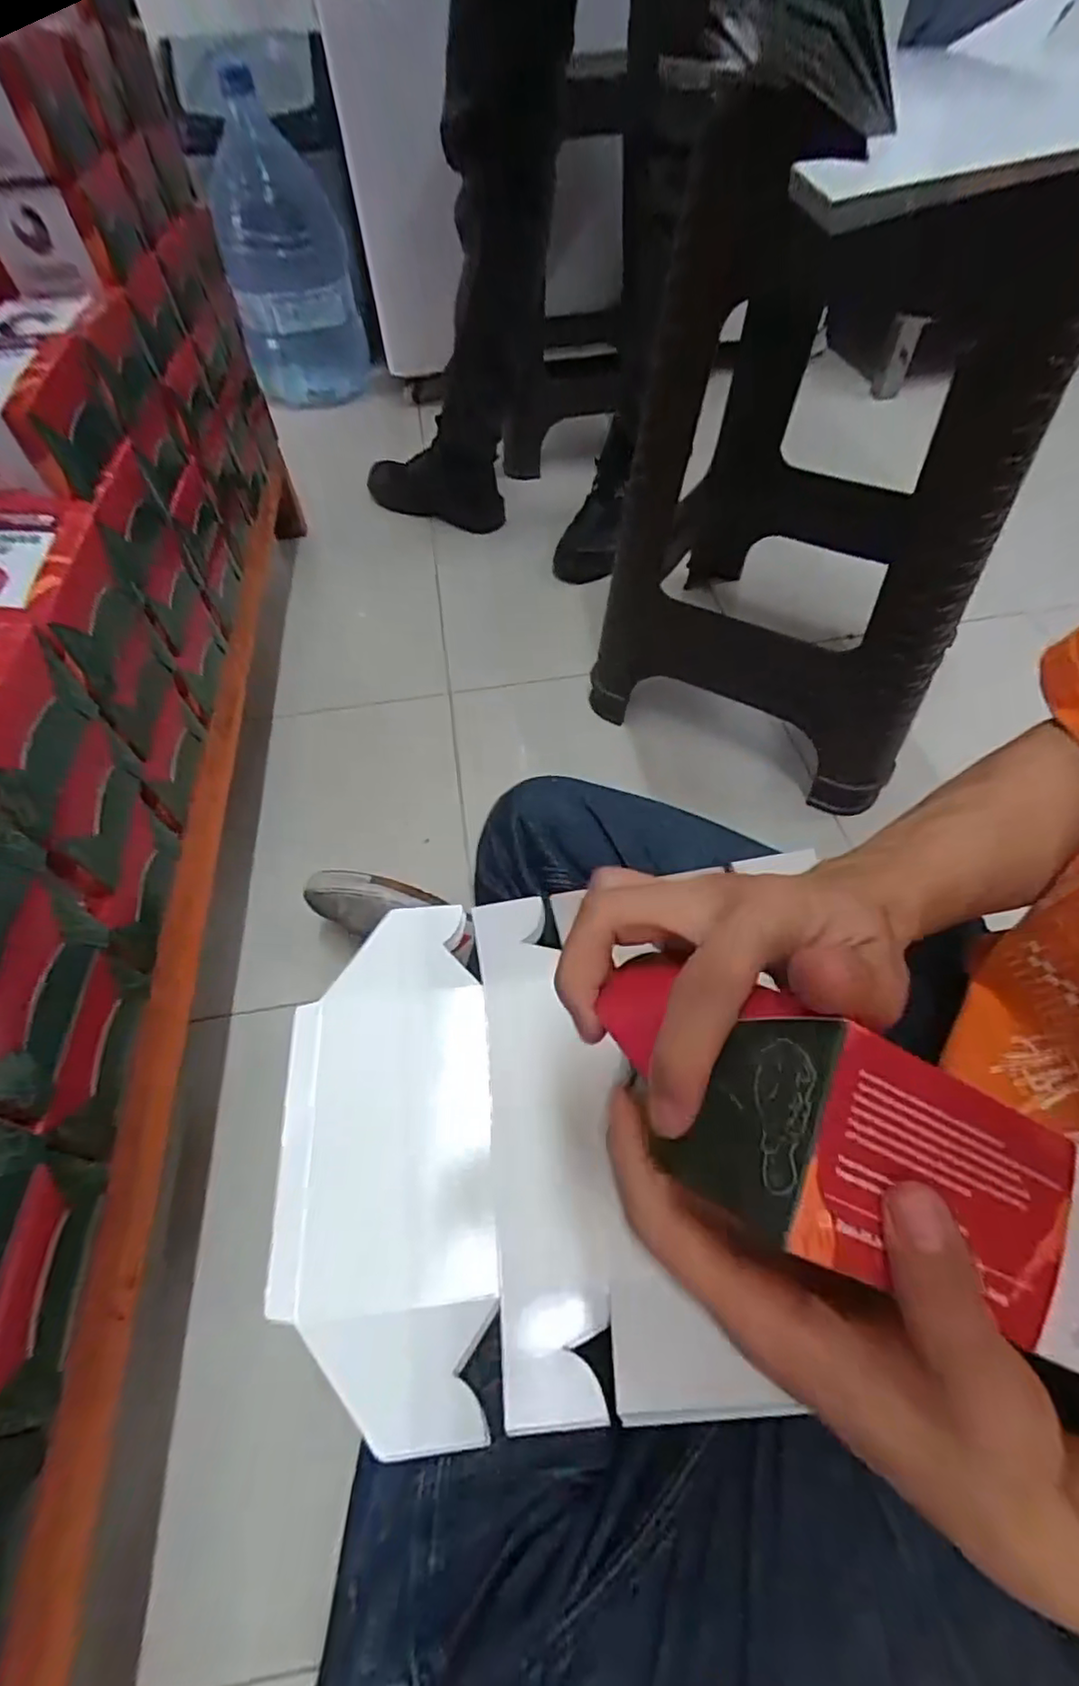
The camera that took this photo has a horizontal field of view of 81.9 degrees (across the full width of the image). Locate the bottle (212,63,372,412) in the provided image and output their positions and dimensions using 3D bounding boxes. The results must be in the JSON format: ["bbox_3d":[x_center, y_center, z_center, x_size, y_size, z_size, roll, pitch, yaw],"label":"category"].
[{"bbox_3d":[-0.484,-1.091,1.191,0.234,0.401,0.271,-18,56,-10],"label":"bottle"}]

